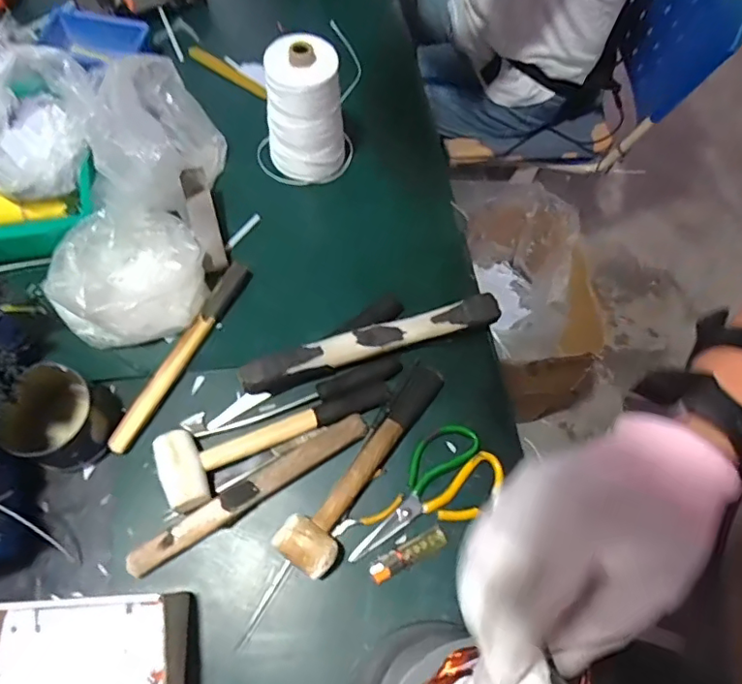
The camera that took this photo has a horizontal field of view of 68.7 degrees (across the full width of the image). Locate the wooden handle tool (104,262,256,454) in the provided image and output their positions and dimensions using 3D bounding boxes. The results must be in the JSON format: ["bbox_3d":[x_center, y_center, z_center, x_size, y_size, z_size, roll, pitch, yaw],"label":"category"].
[{"bbox_3d":[-0.222,0.012,0.641,0.029,0.023,0.256,25,67,8],"label":"wooden handle tool"}]

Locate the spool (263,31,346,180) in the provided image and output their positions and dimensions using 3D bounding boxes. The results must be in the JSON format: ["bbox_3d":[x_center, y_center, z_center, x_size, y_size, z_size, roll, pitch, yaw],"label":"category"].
[{"bbox_3d":[-0.086,-0.298,0.711,0.097,0.170,0.083,-4,66,-5],"label":"spool"}]

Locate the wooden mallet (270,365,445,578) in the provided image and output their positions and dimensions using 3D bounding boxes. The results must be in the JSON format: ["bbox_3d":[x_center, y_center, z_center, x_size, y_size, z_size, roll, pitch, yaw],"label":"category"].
[{"bbox_3d":[-0.007,0.124,0.588,0.066,0.039,0.264,33,68,11],"label":"wooden mallet"}]

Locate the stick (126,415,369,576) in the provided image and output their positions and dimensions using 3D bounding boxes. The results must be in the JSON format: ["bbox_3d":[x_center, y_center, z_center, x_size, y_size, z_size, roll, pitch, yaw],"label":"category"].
[{"bbox_3d":[-0.125,0.159,0.582,0.277,0.016,0.030,-31,71,-15],"label":"stick"}]

